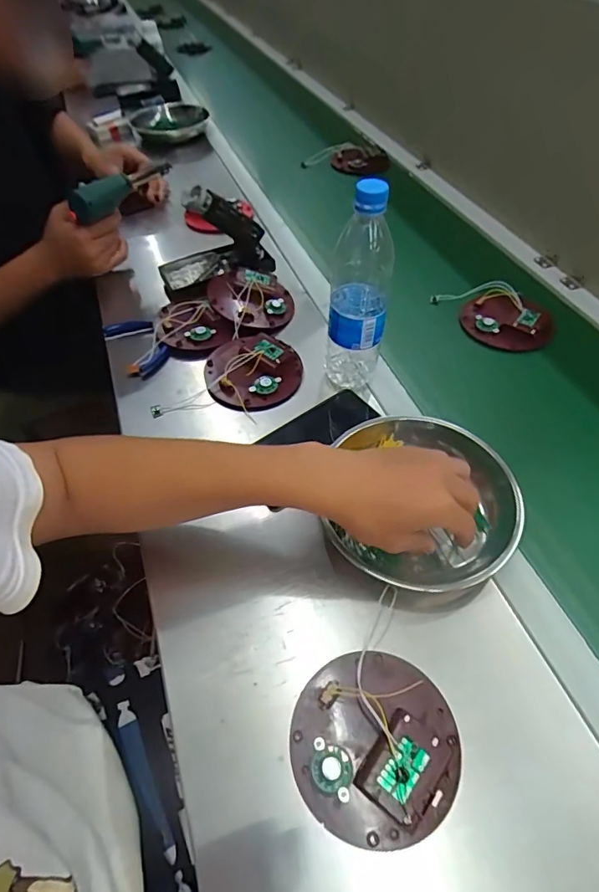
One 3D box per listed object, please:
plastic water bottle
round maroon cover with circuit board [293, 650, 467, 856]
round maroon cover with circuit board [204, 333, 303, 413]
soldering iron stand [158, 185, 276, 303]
[{"bbox_3d":[0.063,-0.161,0.511,0.063,0.231,0.064,3,52,4],"label":"plastic water bottle"},{"bbox_3d":[0.056,0.213,0.343,0.117,0.028,0.120,-1,52,1],"label":"round maroon cover with circuit board"},{"bbox_3d":[-0.057,-0.097,0.587,0.116,0.025,0.113,-5,52,-2],"label":"round maroon cover with circuit board"},{"bbox_3d":[-0.126,-0.305,0.674,0.164,0.110,0.095,-12,52,-8],"label":"soldering iron stand"}]

